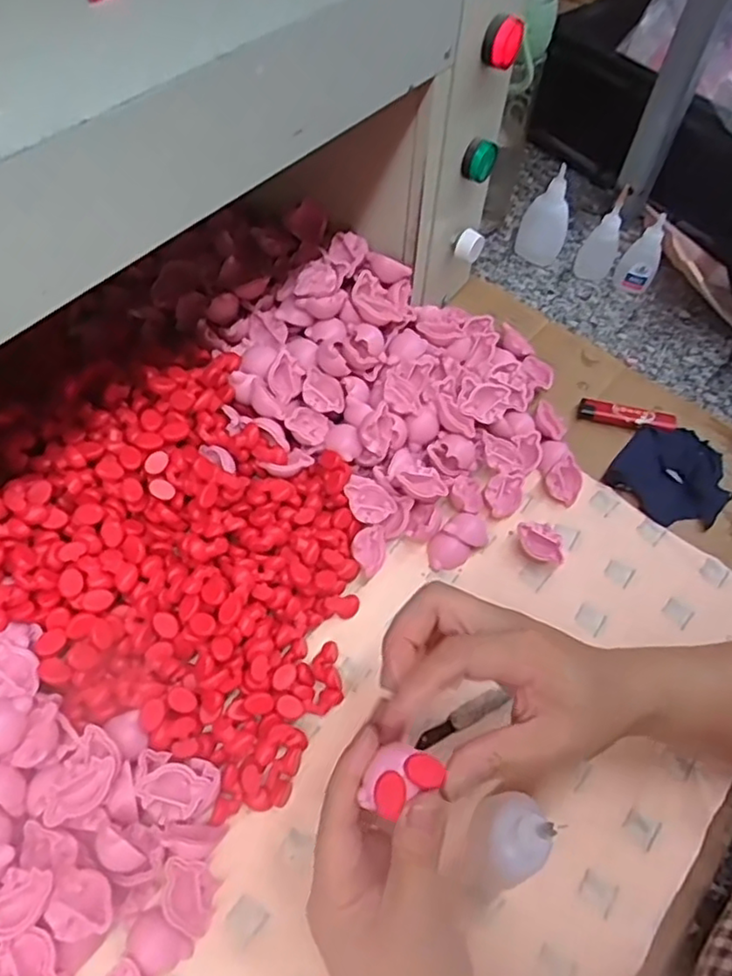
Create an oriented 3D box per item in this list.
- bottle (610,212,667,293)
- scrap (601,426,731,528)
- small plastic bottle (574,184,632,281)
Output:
[{"bbox_3d":[0.261,-0.219,0.611,0.035,0.068,0.029,28,61,11],"label":"bottle"},{"bbox_3d":[0.239,-0.013,0.497,0.081,0.017,0.084,38,64,17],"label":"scrap"},{"bbox_3d":[0.227,-0.237,0.613,0.033,0.086,0.023,23,61,9],"label":"small plastic bottle"}]

